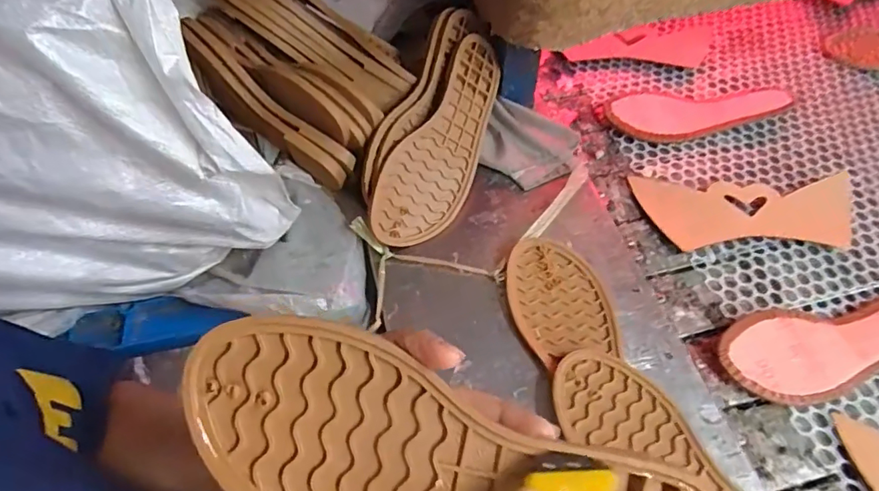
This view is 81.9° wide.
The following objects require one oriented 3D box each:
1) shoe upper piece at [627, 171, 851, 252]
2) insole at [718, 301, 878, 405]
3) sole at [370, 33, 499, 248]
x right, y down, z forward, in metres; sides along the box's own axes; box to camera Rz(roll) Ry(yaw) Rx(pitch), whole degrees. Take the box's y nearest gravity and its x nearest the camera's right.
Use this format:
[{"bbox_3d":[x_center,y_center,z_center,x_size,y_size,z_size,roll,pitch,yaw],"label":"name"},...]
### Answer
[{"bbox_3d":[0.321,-0.036,0.525,0.221,0.008,0.090,2,57,2],"label":"shoe upper piece"},{"bbox_3d":[0.347,0.083,0.438,0.212,0.024,0.076,-11,57,-6],"label":"insole"},{"bbox_3d":[0.009,-0.100,0.493,0.082,0.011,0.228,38,70,-24],"label":"sole"}]

